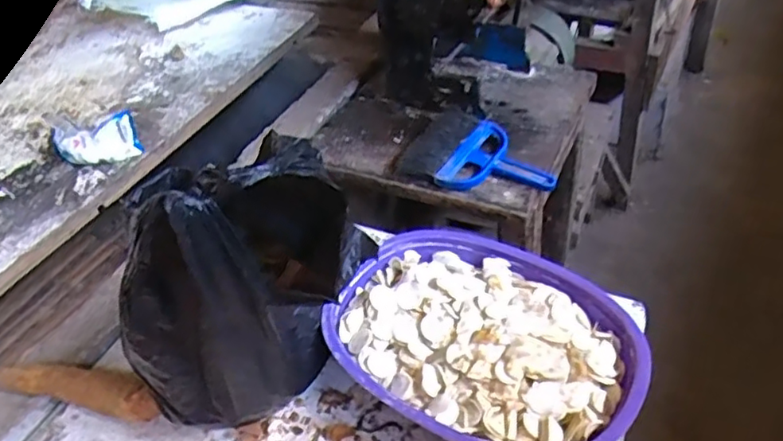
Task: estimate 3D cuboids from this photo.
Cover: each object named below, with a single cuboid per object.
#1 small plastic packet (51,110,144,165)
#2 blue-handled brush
[{"bbox_3d":[-0.448,-0.117,0.930,0.128,0.067,0.049,-14,42,-1],"label":"small plastic packet"},{"bbox_3d":[0.131,-0.094,0.849,0.198,0.029,0.150,9,47,22],"label":"blue-handled brush"}]

